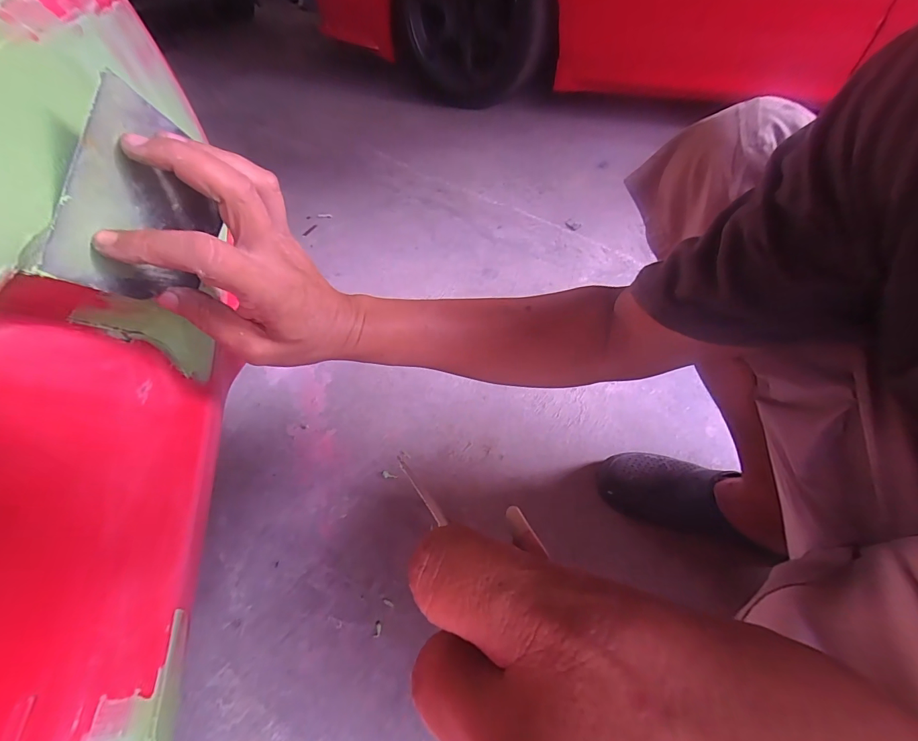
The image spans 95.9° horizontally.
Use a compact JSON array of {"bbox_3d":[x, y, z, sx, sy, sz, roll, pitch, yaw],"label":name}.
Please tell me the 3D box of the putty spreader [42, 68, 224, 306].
[{"bbox_3d":[-0.181,-0.092,0.245,0.004,0.098,0.100,18,87,5],"label":"putty spreader"}]

